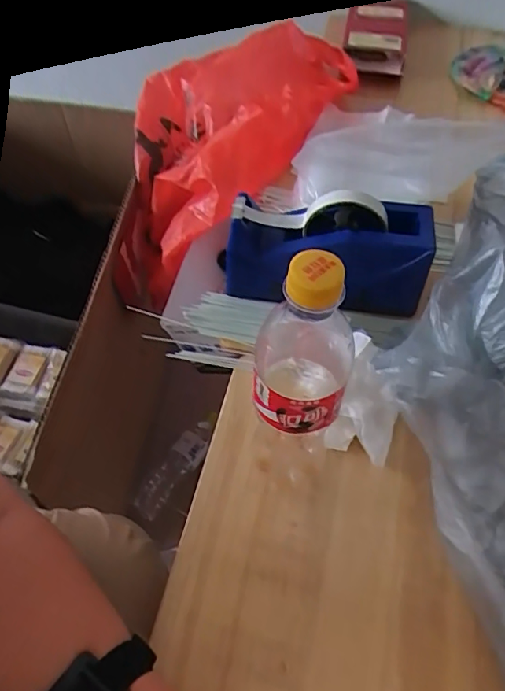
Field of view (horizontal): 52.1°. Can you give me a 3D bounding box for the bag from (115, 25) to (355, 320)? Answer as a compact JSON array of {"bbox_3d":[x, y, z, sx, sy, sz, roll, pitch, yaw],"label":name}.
[{"bbox_3d":[-0.057,-0.300,0.822,0.277,0.254,0.470,37,62,23],"label":"bag"}]

